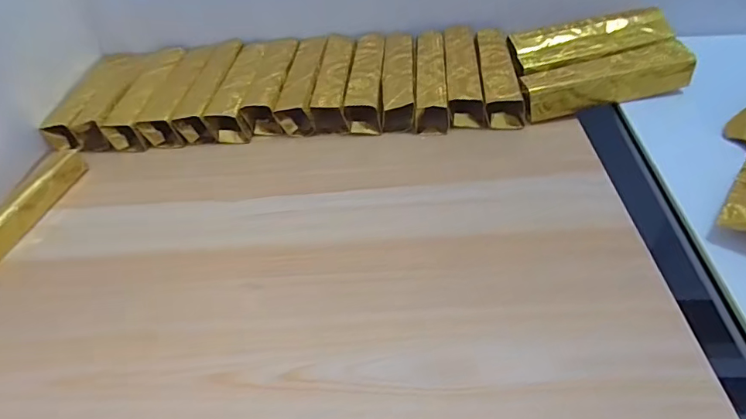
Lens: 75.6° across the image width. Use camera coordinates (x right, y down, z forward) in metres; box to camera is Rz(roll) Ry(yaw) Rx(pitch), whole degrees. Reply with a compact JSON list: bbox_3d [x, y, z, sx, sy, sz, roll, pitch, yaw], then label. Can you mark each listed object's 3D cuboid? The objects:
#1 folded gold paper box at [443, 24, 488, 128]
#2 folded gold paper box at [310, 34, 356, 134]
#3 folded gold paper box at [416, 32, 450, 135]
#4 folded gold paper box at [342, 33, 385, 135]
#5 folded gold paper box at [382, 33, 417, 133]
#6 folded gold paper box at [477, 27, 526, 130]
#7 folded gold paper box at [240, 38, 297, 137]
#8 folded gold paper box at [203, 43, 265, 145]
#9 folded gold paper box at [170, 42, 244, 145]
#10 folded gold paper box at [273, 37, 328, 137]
[{"bbox_3d":[0.081,-0.124,0.438,0.029,0.030,0.137,-2,44,6],"label":"folded gold paper box"},{"bbox_3d":[-0.032,-0.117,0.446,0.029,0.033,0.127,-2,44,6],"label":"folded gold paper box"},{"bbox_3d":[0.053,-0.118,0.436,0.026,0.030,0.126,-1,44,7],"label":"folded gold paper box"},{"bbox_3d":[-0.003,-0.118,0.442,0.031,0.031,0.129,0,44,7],"label":"folded gold paper box"},{"bbox_3d":[0.025,-0.117,0.439,0.028,0.030,0.128,-2,44,6],"label":"folded gold paper box"},{"bbox_3d":[0.112,-0.119,0.432,0.032,0.035,0.119,0,44,7],"label":"folded gold paper box"},{"bbox_3d":[-0.092,-0.115,0.450,0.032,0.033,0.125,-2,44,5],"label":"folded gold paper box"},{"bbox_3d":[-0.122,-0.109,0.453,0.033,0.038,0.127,-4,44,4],"label":"folded gold paper box"},{"bbox_3d":[-0.149,-0.111,0.455,0.030,0.037,0.132,-2,44,5],"label":"folded gold paper box"},{"bbox_3d":[-0.061,-0.116,0.448,0.030,0.032,0.125,-1,44,6],"label":"folded gold paper box"}]

